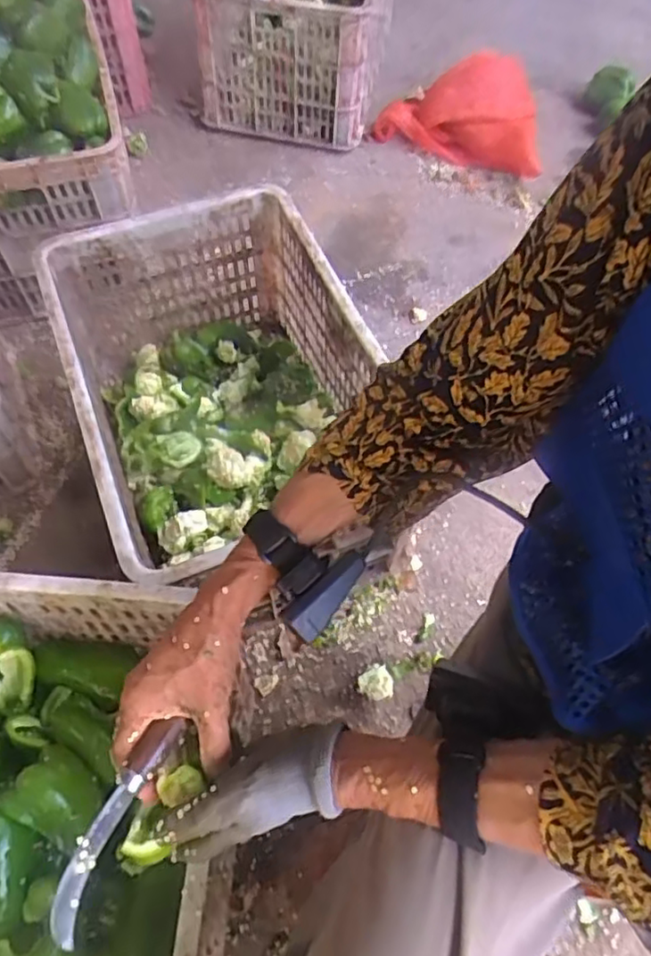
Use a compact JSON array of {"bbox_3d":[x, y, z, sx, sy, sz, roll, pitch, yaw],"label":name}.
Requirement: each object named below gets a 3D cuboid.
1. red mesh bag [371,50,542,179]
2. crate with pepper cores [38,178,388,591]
[{"bbox_3d":[0.333,-0.898,1.557,0.397,0.152,0.262,10,59,3],"label":"red mesh bag"},{"bbox_3d":[-0.140,-0.093,0.896,0.349,0.307,0.555,-17,61,-13],"label":"crate with pepper cores"}]

